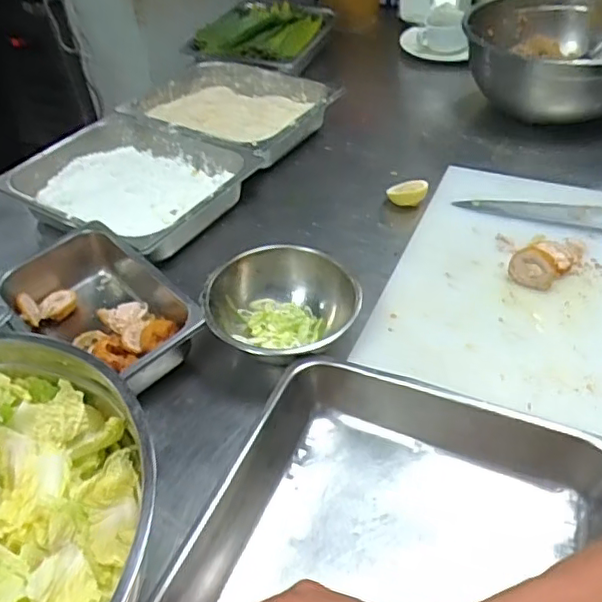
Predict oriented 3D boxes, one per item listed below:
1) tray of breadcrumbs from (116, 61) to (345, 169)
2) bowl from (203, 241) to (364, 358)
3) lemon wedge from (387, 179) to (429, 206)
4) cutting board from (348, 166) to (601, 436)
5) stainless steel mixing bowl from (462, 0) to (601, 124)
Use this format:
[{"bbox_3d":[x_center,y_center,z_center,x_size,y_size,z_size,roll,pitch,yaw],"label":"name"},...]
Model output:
[{"bbox_3d":[-0.122,-0.345,1.060,0.346,0.061,0.273,26,52,28],"label":"tray of breadcrumbs"},{"bbox_3d":[-0.018,0.019,0.676,0.164,0.080,0.153,-2,44,2],"label":"bowl"},{"bbox_3d":[0.155,-0.155,0.874,0.056,0.045,0.026,2,44,6],"label":"lemon wedge"},{"bbox_3d":[0.277,-0.035,0.728,0.301,0.021,0.422,16,47,19],"label":"cutting board"},{"bbox_3d":[0.441,-0.413,1.036,0.302,0.148,0.374,12,46,16],"label":"stainless steel mixing bowl"}]

